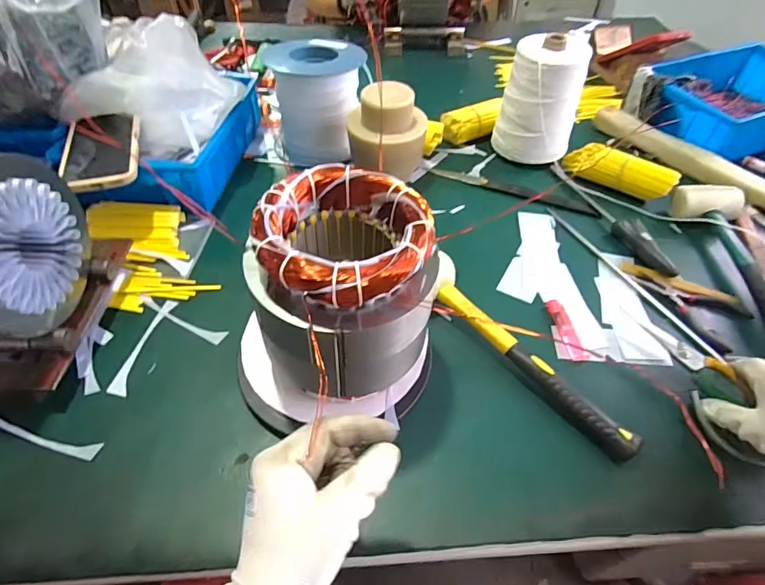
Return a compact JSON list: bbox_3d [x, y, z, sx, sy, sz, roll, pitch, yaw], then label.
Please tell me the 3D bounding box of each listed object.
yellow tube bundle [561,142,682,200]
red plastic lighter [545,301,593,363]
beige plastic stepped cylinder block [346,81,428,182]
[{"bbox_3d":[0.343,-0.182,0.657,0.047,0.048,0.159,-38,50,-24],"label":"yellow tube bundle"},{"bbox_3d":[0.206,0.041,0.501,0.020,0.014,0.080,-7,50,-7],"label":"red plastic lighter"},{"bbox_3d":[0.007,-0.213,0.635,0.108,0.131,0.086,4,49,3],"label":"beige plastic stepped cylinder block"}]

